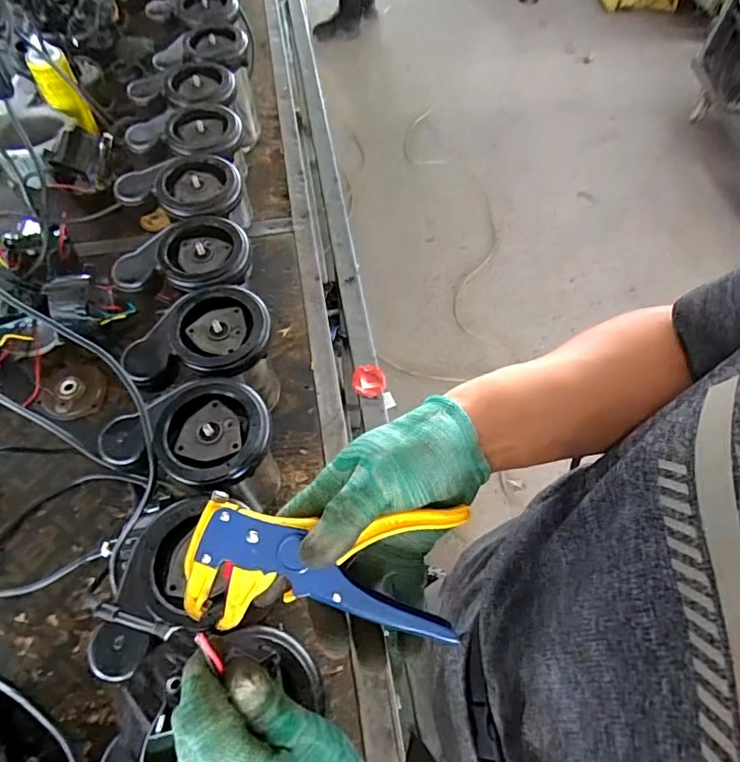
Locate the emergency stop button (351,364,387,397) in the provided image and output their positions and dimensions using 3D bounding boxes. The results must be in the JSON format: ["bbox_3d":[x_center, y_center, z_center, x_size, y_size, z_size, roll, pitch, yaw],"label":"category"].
[{"bbox_3d":[-0.001,0.002,0.760,0.049,0.023,0.051,-11,62,-6],"label":"emergency stop button"}]

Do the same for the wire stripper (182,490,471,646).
[{"bbox_3d":[-0.025,0.111,0.308,0.165,0.023,0.077,9,83,-5],"label":"wire stripper"}]

